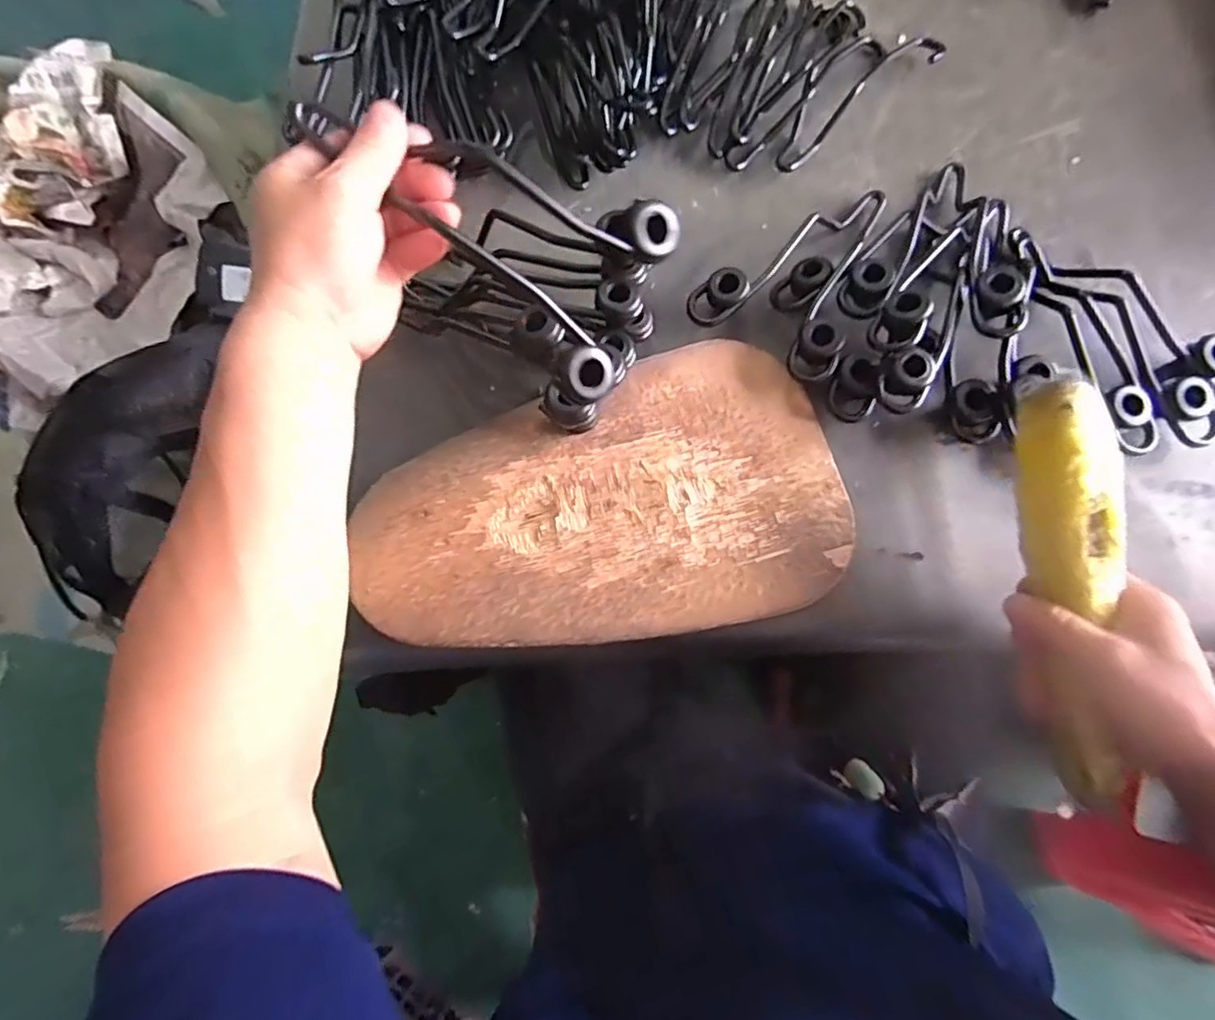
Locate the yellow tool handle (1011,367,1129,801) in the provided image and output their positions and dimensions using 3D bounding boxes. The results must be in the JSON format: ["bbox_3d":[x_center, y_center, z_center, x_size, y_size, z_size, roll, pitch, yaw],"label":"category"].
[{"bbox_3d":[0.277,0.048,0.364,0.041,0.035,0.244,-5,91,-1],"label":"yellow tool handle"}]

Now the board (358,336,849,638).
[{"bbox_3d":[-0.006,-0.005,0.444,0.338,0.011,0.199,-12,74,-3],"label":"board"}]

